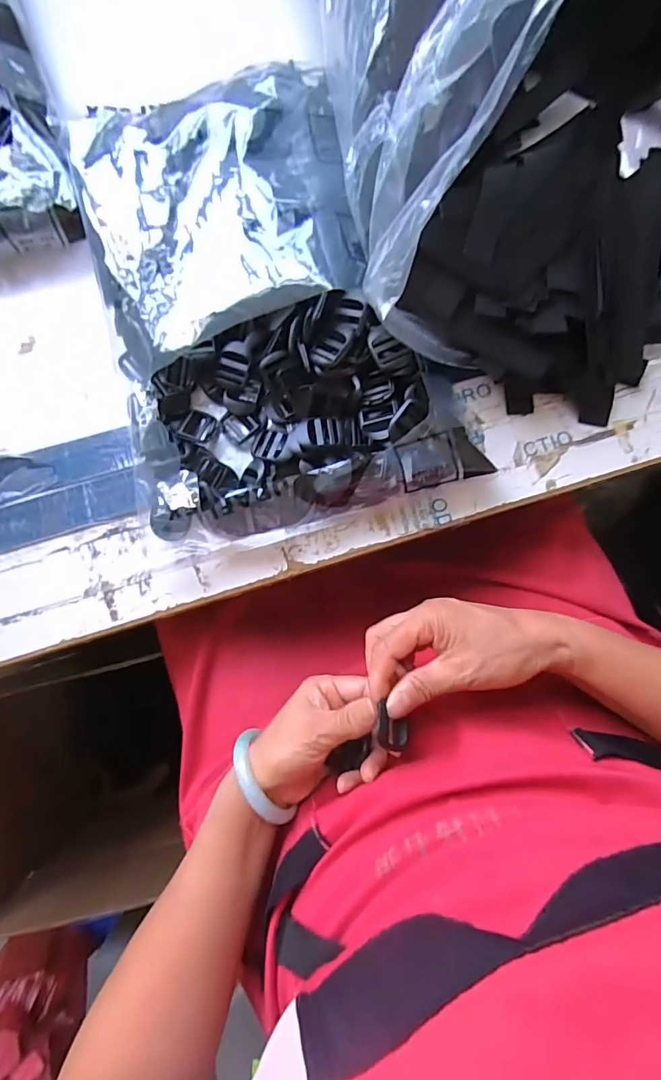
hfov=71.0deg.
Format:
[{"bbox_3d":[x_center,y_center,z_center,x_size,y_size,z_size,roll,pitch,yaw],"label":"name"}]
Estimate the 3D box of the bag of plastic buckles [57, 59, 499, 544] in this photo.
[{"bbox_3d":[-0.052,-0.190,0.367,0.264,0.045,0.355,-15,85,-1],"label":"bag of plastic buckles"}]

